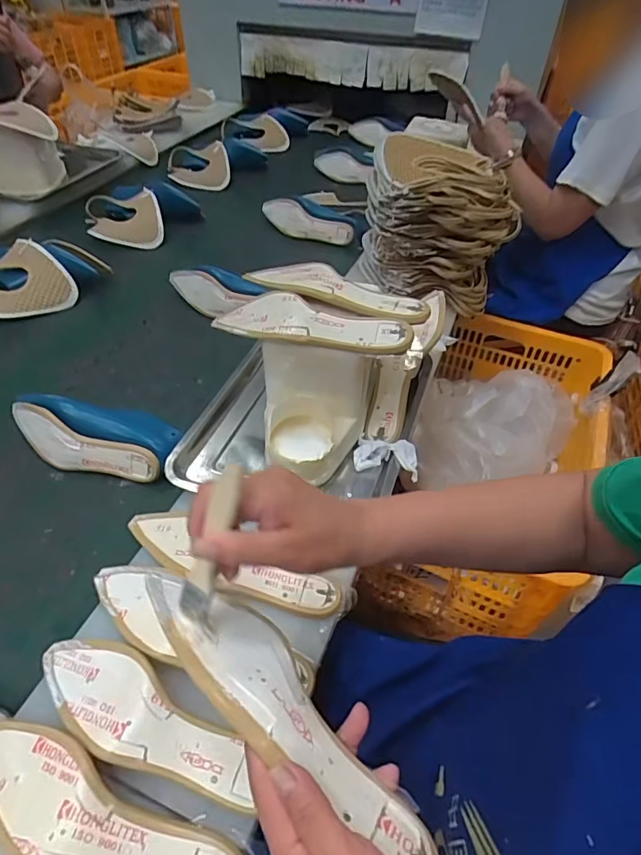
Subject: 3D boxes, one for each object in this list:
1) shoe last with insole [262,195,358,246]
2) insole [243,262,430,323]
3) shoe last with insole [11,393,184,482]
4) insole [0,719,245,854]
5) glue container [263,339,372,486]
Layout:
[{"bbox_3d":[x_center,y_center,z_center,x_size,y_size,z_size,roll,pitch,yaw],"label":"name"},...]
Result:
[{"bbox_3d":[-0.020,-0.537,1.226,0.268,0.074,0.098,24,51,20],"label":"shoe last with insole"},{"bbox_3d":[0.011,-0.176,0.626,0.260,0.034,0.071,22,50,18],"label":"insole"},{"bbox_3d":[-0.340,0.007,0.716,0.256,0.076,0.096,9,48,7],"label":"shoe last with insole"},{"bbox_3d":[-0.184,0.312,0.383,0.257,0.028,0.072,17,49,14],"label":"insole"},{"bbox_3d":[-0.012,-0.013,0.599,0.129,0.155,0.097,6,47,4],"label":"glue container"}]

